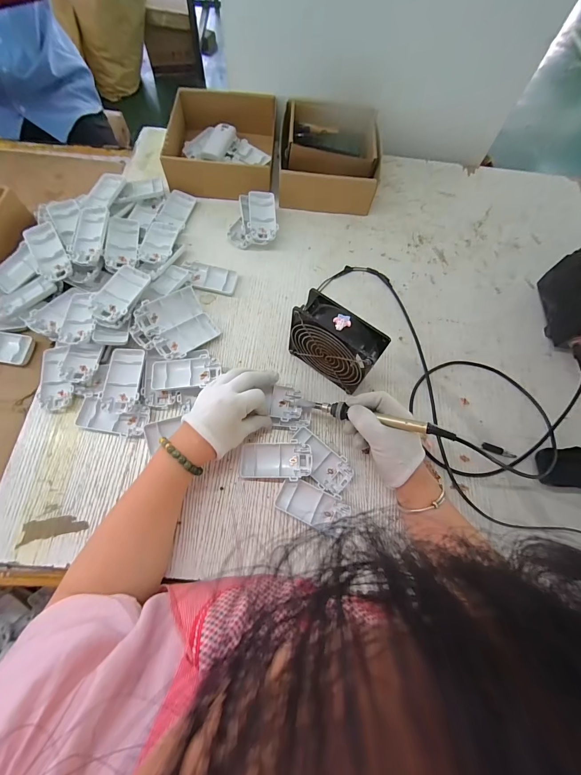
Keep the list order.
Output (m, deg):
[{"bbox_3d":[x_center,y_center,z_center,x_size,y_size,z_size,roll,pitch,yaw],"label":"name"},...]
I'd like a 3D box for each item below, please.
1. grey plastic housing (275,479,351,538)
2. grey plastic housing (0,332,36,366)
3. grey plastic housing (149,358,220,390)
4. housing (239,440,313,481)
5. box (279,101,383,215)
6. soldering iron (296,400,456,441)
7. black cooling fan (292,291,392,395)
[{"bbox_3d":[0.030,0.154,0.415,0.091,0.013,0.046,26,72,7],"label":"grey plastic housing"},{"bbox_3d":[-0.434,-0.060,0.473,0.094,0.015,0.048,5,71,-1],"label":"grey plastic housing"},{"bbox_3d":[-0.150,-0.020,0.456,0.094,0.012,0.042,-7,71,-5],"label":"grey plastic housing"},{"bbox_3d":[-0.020,0.098,0.424,0.095,0.015,0.047,1,81,6],"label":"housing"},{"bbox_3d":[0.072,-0.442,0.599,0.178,0.073,0.216,4,71,-1],"label":"box"},{"bbox_3d":[0.097,0.038,0.399,0.199,0.020,0.019,11,70,23],"label":"soldering iron"},{"bbox_3d":[0.059,-0.056,0.436,0.120,0.124,0.048,36,73,10],"label":"black cooling fan"}]

